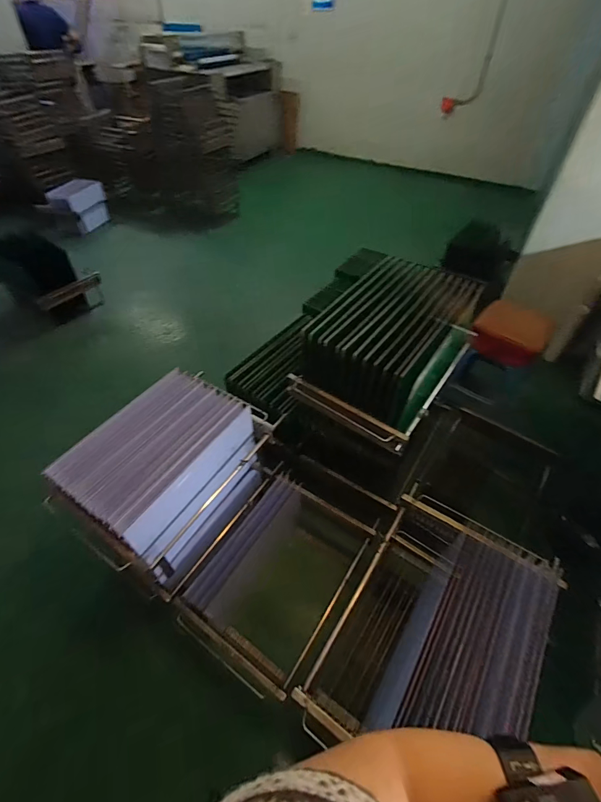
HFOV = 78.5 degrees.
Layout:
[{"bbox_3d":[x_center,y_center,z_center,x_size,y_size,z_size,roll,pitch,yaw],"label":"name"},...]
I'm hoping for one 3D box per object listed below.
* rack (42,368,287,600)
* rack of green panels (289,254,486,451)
[{"bbox_3d":[-0.402,0.251,1.238,0.372,0.428,0.558,27,52,21],"label":"rack"},{"bbox_3d":[0.292,-0.172,1.155,0.372,0.282,0.553,32,54,25],"label":"rack of green panels"}]

